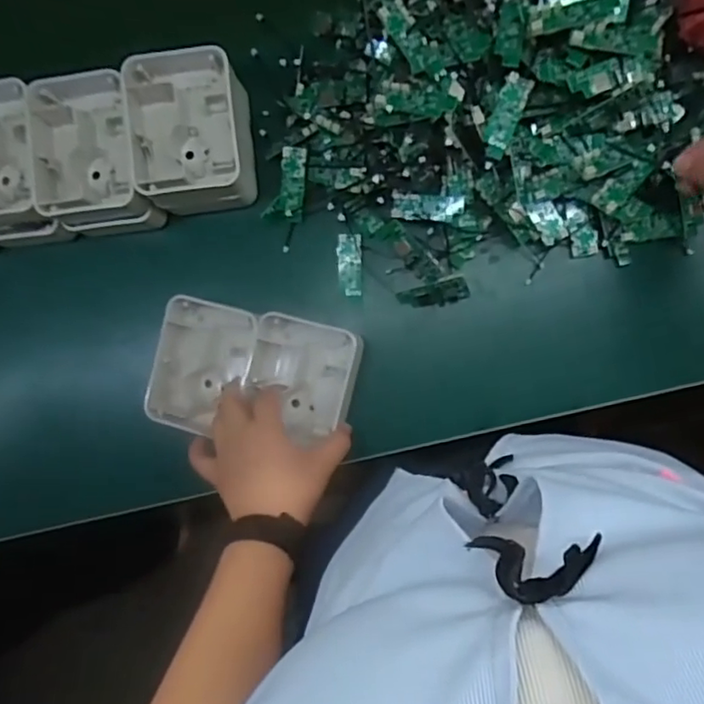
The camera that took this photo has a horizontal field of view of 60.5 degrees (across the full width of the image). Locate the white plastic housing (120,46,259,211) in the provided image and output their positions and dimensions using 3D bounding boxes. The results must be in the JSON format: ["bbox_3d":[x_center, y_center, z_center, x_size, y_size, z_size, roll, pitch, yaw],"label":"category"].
[{"bbox_3d":[-0.151,-0.207,0.579,0.098,0.066,0.137,-6,88,9],"label":"white plastic housing"}]

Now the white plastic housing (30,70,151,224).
[{"bbox_3d":[-0.252,-0.195,0.582,0.106,0.044,0.136,-4,88,9],"label":"white plastic housing"}]

